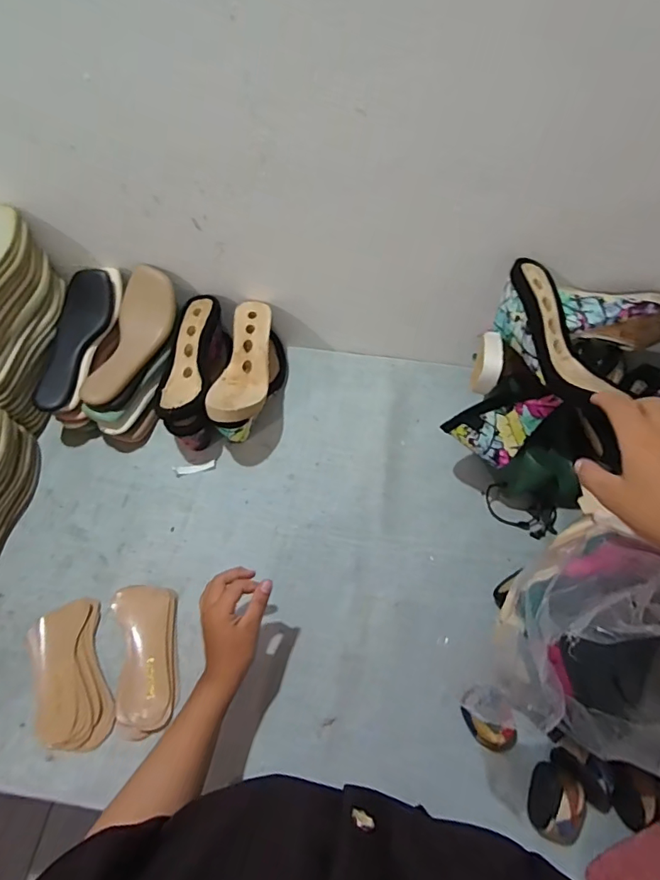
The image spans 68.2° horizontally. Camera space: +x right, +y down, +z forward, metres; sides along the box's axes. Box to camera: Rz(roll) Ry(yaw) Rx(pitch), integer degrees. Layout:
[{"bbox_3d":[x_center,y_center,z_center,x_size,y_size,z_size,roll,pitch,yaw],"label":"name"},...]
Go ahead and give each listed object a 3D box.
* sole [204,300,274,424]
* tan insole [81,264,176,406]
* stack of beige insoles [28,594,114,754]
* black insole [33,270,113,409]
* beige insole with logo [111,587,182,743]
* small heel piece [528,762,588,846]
[{"bbox_3d":[-0.129,-0.124,0.745,0.076,0.043,0.230,4,60,2],"label":"sole"},{"bbox_3d":[-0.303,-0.158,0.752,0.081,0.029,0.234,15,73,9],"label":"tan insole"},{"bbox_3d":[-0.323,0.294,0.608,0.087,0.019,0.170,-18,62,-10],"label":"stack of beige insoles"},{"bbox_3d":[-0.397,-0.155,0.753,0.075,0.024,0.230,11,76,7],"label":"black insole"},{"bbox_3d":[-0.230,0.271,0.614,0.077,0.015,0.174,-12,61,-7],"label":"beige insole with logo"},{"bbox_3d":[0.252,0.397,0.529,0.059,0.052,0.069,14,61,8],"label":"small heel piece"}]

